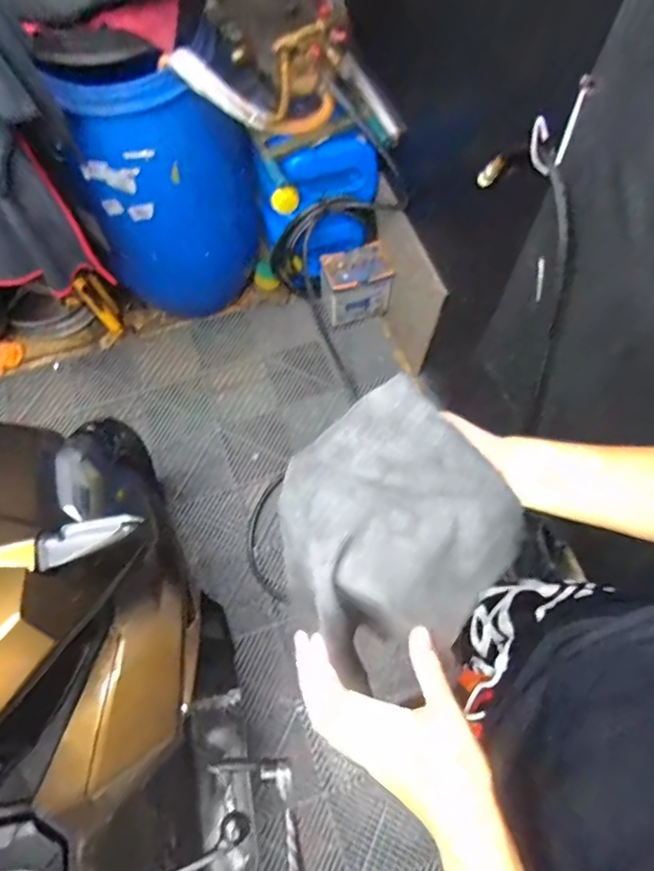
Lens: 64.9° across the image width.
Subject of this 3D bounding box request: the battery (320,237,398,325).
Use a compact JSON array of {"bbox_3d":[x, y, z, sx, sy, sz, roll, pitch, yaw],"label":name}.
[{"bbox_3d":[0.089,-0.473,1.635,0.198,0.217,0.143,-20,68,-8],"label":"battery"}]

